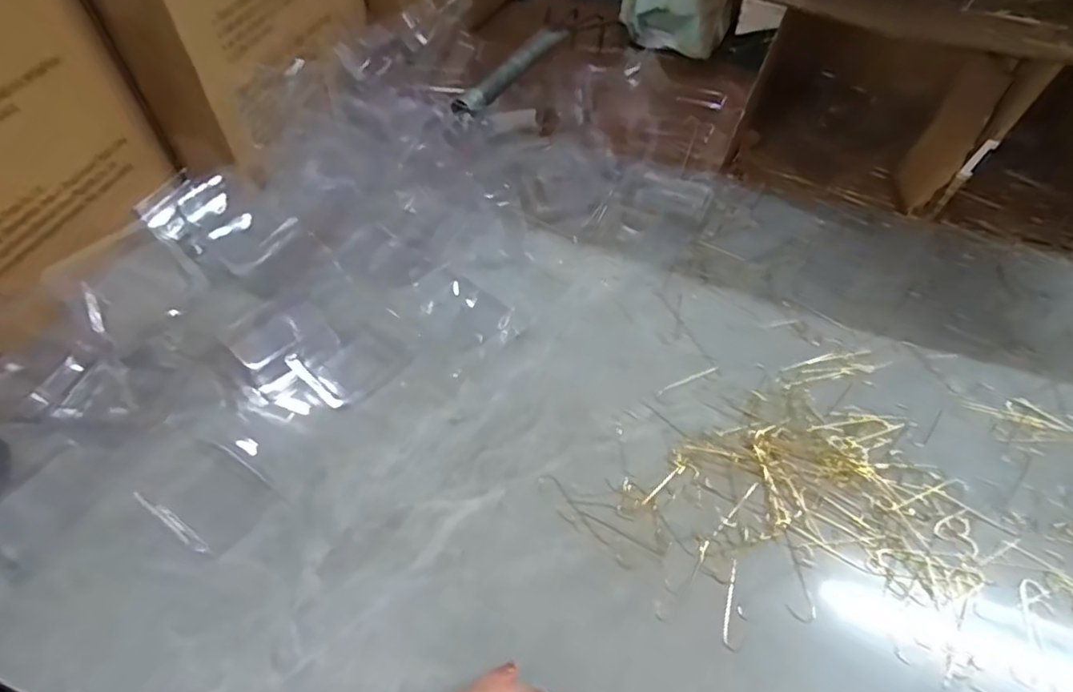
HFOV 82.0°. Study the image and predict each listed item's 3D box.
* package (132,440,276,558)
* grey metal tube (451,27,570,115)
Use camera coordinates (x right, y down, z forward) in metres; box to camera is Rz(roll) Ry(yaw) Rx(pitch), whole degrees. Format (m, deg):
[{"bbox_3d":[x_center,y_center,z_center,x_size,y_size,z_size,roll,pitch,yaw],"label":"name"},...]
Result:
[{"bbox_3d":[-0.216,0.098,0.406,0.077,0.009,0.057,28,55,20],"label":"package"},{"bbox_3d":[-0.024,-0.288,0.645,0.021,0.022,0.202,23,55,18],"label":"grey metal tube"}]

